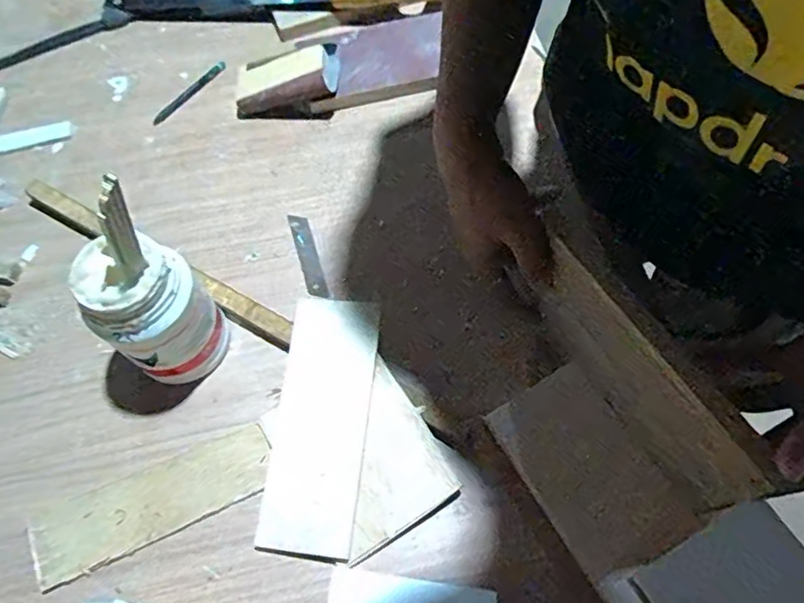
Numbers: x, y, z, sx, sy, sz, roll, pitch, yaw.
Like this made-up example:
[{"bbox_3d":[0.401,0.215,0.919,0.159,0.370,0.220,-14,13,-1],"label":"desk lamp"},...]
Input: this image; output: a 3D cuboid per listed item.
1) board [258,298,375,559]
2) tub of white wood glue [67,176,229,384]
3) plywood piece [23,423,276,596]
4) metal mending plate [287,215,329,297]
[{"bbox_3d":[-0.064,0.092,0.463,0.071,0.009,0.195,4,71,9],"label":"board"},{"bbox_3d":[-0.190,0.001,0.443,0.073,0.150,0.078,-1,65,1],"label":"tub of white wood glue"},{"bbox_3d":[-0.189,0.153,0.450,0.178,0.008,0.052,-24,67,-9],"label":"plywood piece"},{"bbox_3d":[-0.088,-0.044,0.549,0.018,0.004,0.090,-17,66,-6],"label":"metal mending plate"}]

